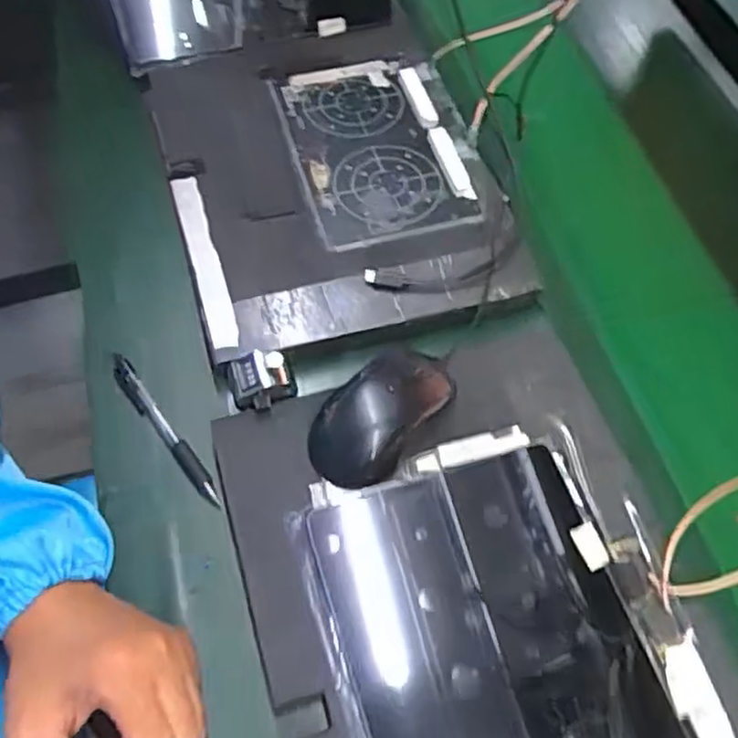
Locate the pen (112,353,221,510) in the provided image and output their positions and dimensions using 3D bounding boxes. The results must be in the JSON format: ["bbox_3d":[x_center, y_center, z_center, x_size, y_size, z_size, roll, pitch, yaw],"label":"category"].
[{"bbox_3d":[-0.147,0.042,0.493,0.016,0.015,0.136,-35,68,-17],"label":"pen"}]

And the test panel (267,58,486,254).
[{"bbox_3d":[0.011,-0.197,0.606,0.151,0.011,0.207,-16,63,-9],"label":"test panel"}]

